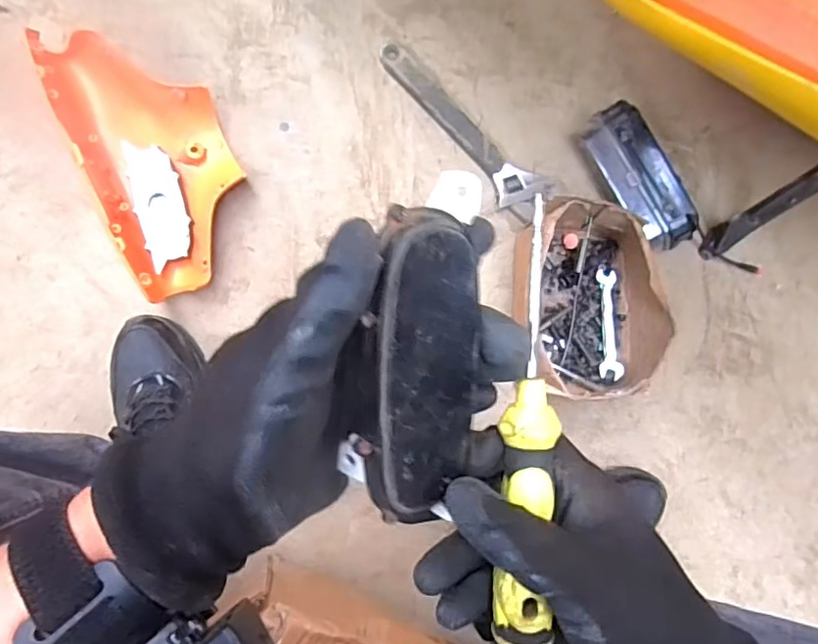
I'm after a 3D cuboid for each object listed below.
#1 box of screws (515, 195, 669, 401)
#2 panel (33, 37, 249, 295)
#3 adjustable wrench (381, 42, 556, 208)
[{"bbox_3d":[0.210,-0.025,0.662,0.167,0.099,0.218,1,87,-6],"label":"box of screws"},{"bbox_3d":[-0.278,-0.180,0.621,0.145,0.097,0.281,-21,89,-7],"label":"panel"},{"bbox_3d":[0.062,-0.242,0.702,0.268,0.020,0.062,43,84,-2],"label":"adjustable wrench"}]

